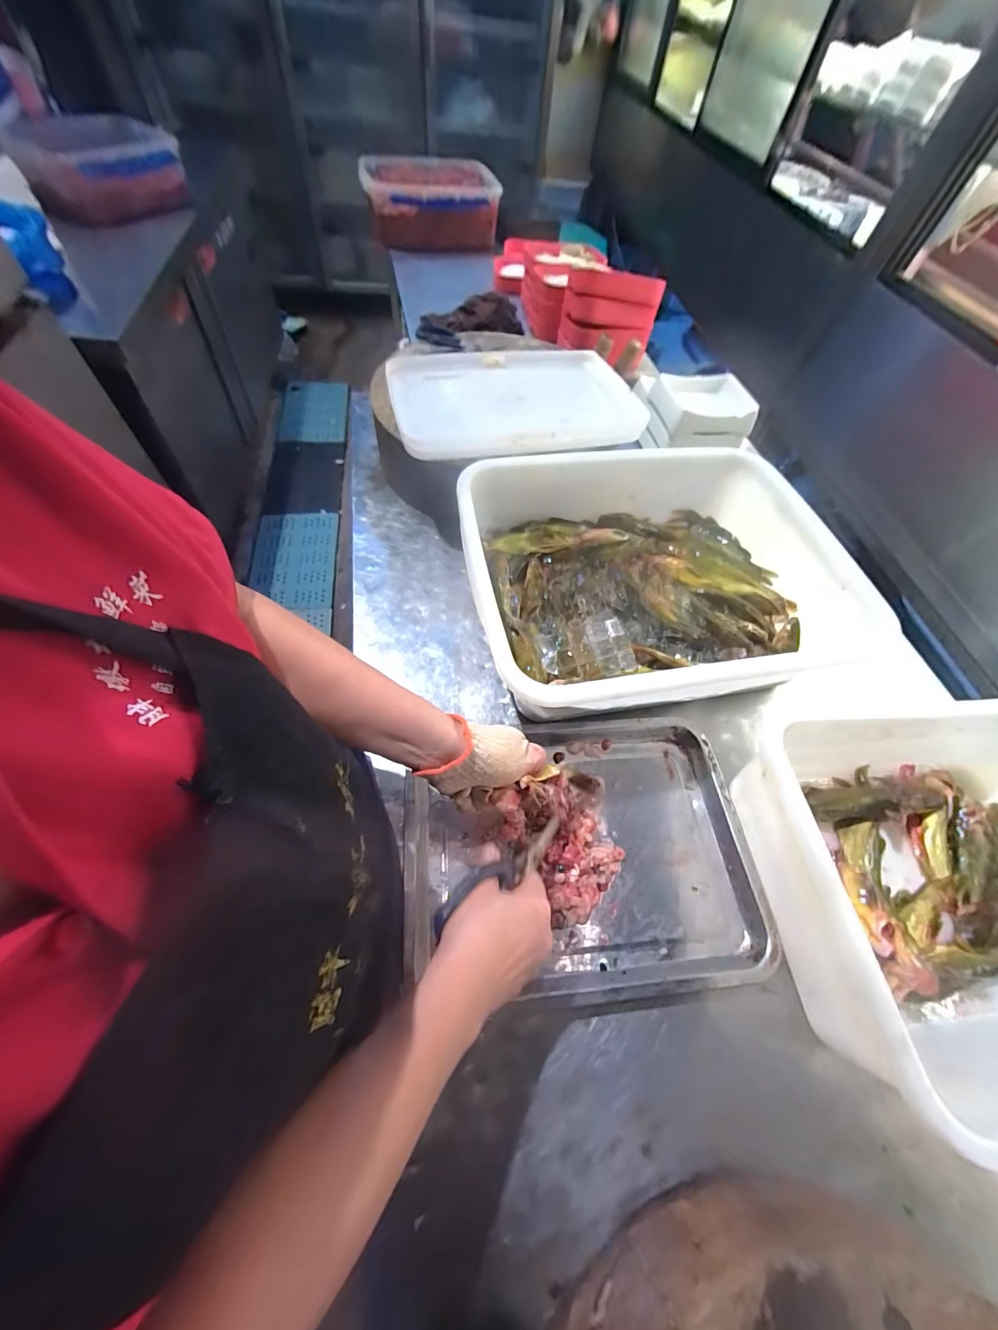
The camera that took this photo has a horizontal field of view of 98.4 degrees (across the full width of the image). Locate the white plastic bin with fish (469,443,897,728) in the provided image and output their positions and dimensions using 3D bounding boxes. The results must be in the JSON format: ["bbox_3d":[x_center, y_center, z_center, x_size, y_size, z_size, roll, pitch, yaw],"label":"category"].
[{"bbox_3d":[0.200,-0.112,0.561,0.462,0.133,0.347,-7,61,-10],"label":"white plastic bin with fish"}]

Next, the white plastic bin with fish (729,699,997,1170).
[{"bbox_3d":[0.432,0.195,0.396,0.364,0.133,0.284,-1,60,-7],"label":"white plastic bin with fish"}]

